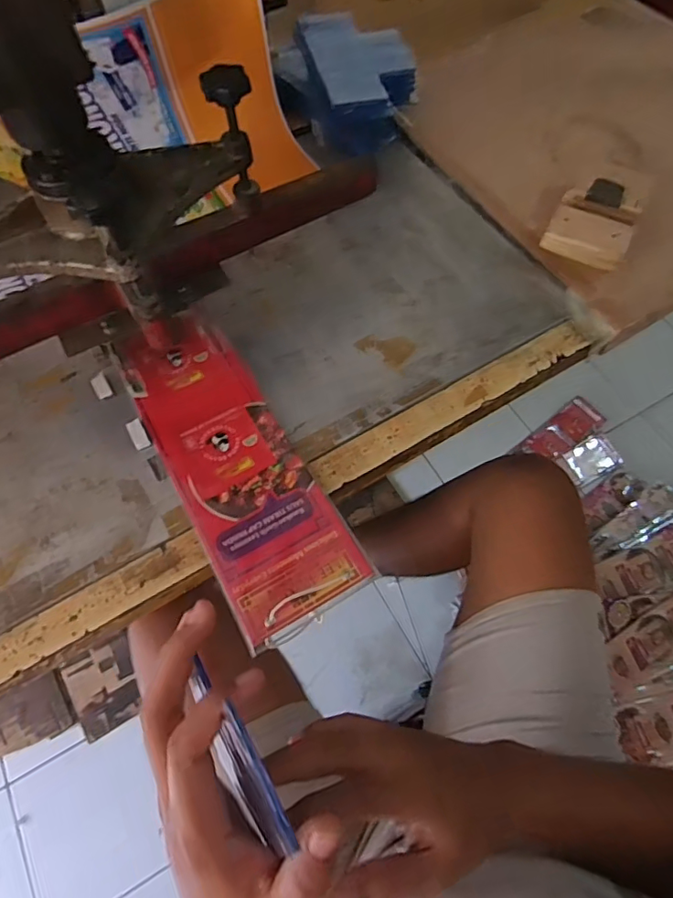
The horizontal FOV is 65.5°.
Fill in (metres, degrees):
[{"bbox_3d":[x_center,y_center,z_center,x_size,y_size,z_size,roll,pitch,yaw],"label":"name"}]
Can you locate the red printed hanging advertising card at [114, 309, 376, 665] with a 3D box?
[{"bbox_3d":[-0.093,0.003,0.457,0.106,0.011,0.314,-28,67,-12],"label":"red printed hanging advertising card"}]

